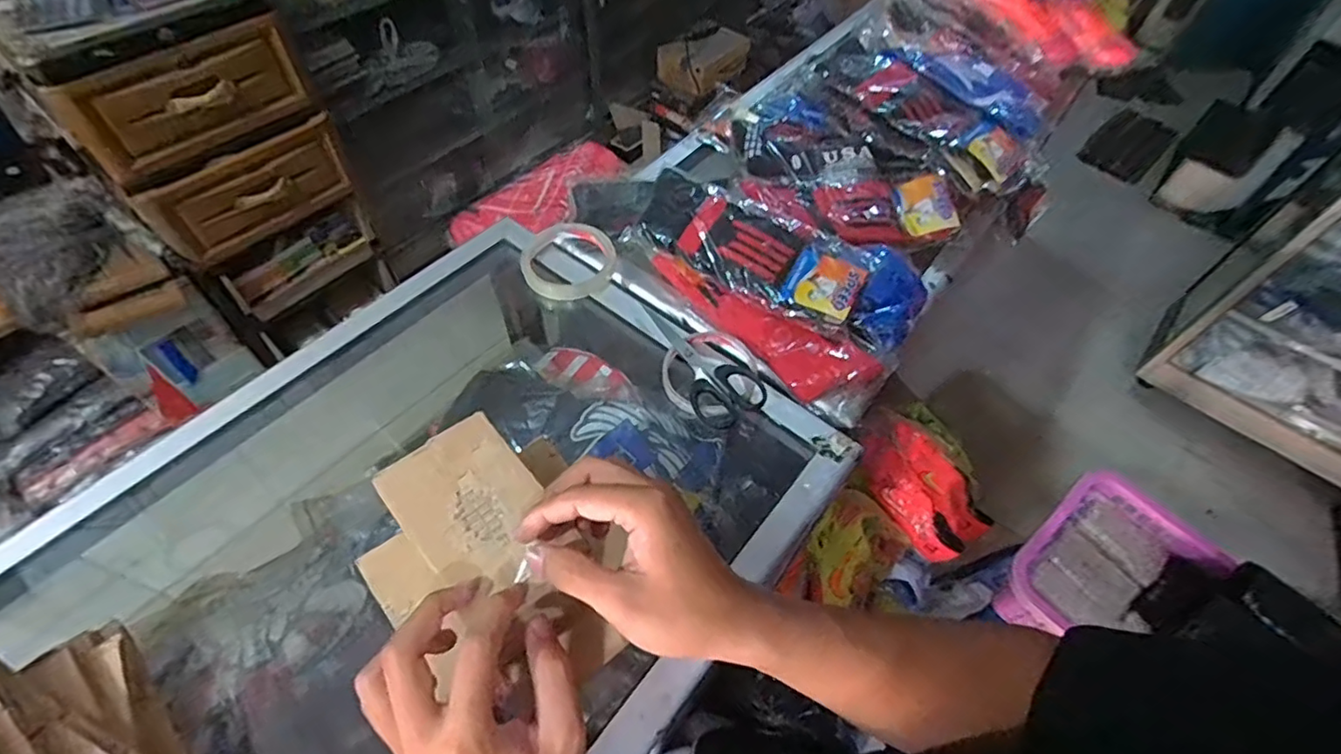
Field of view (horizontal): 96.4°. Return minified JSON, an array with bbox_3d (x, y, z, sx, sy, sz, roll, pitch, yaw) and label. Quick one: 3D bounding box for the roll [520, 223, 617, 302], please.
[{"bbox_3d":[-0.102,-0.116,0.612,0.095,0.013,0.086,-26,77,-15],"label":"roll"}]

